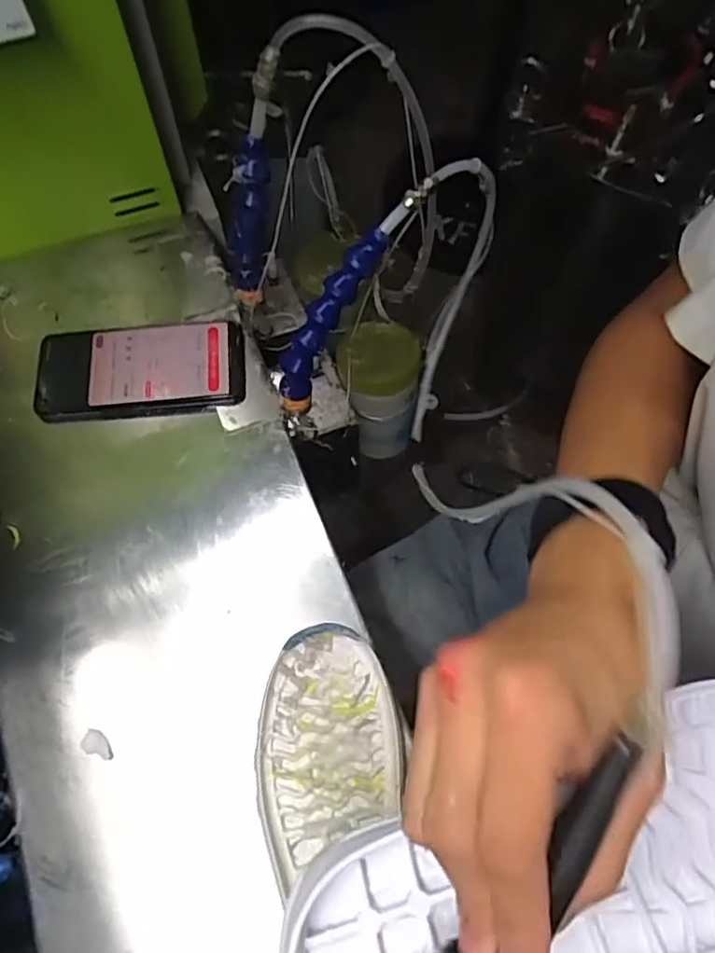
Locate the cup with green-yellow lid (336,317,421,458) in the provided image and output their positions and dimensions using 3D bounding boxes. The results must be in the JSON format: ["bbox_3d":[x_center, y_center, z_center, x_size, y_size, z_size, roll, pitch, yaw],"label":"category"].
[{"bbox_3d":[0.021,-0.079,0.597,0.071,0.128,0.063,-3,58,0],"label":"cup with green-yellow lid"}]

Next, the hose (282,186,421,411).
[{"bbox_3d":[-0.015,-0.116,0.435,0.038,0.178,0.019,-3,47,-48],"label":"hose"}]

